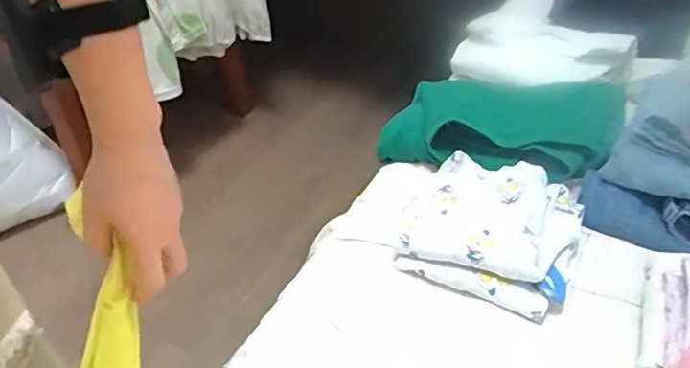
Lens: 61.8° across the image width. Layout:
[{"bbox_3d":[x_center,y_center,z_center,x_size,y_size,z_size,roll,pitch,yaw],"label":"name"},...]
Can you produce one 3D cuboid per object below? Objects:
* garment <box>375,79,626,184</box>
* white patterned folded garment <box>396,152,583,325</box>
[{"bbox_3d":[0.199,-0.085,0.751,0.279,0.067,0.201,13,51,16],"label":"garment"},{"bbox_3d":[0.153,0.045,0.610,0.171,0.054,0.162,18,53,20],"label":"white patterned folded garment"}]

